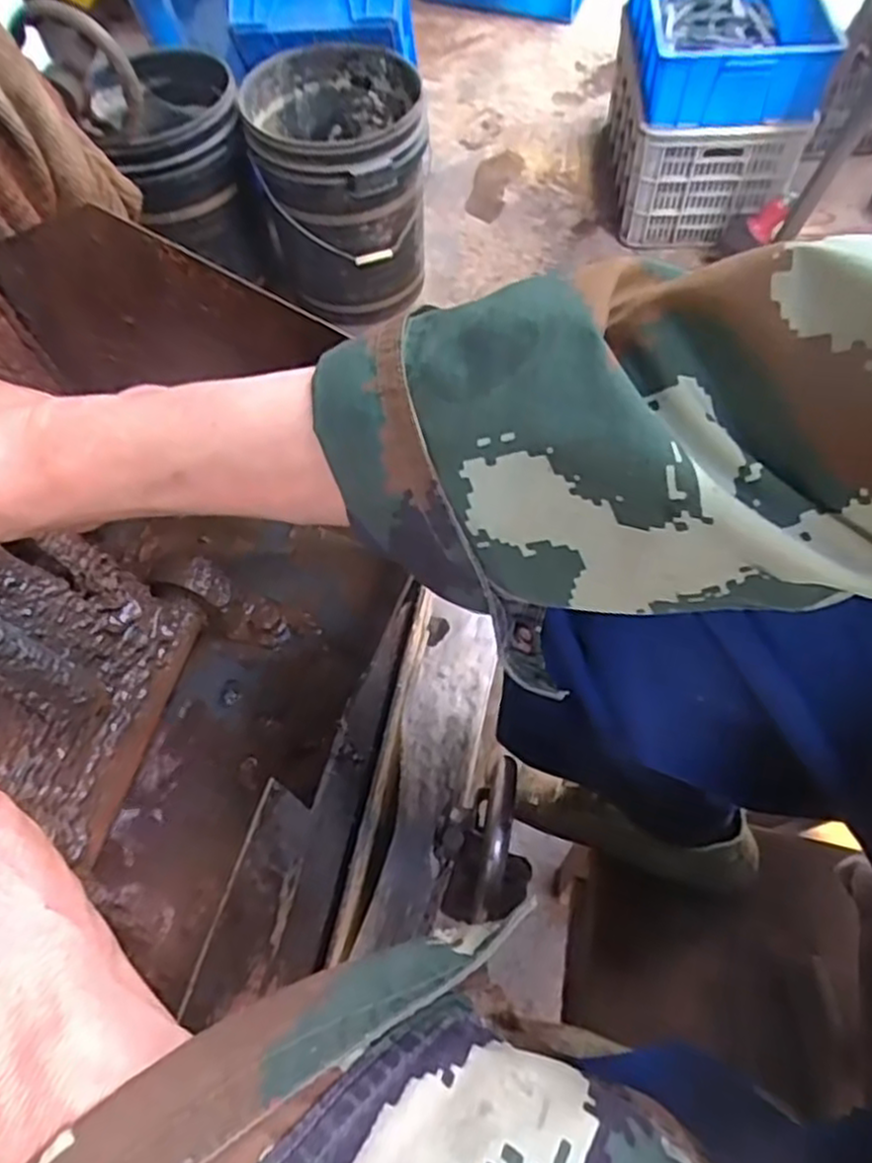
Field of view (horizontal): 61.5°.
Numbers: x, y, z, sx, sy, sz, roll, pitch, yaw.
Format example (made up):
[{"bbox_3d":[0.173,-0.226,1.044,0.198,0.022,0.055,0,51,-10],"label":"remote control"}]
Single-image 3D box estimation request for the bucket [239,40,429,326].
[{"bbox_3d":[-0.193,-0.814,1.583,0.346,0.427,0.373,-8,61,-2],"label":"bucket"}]

